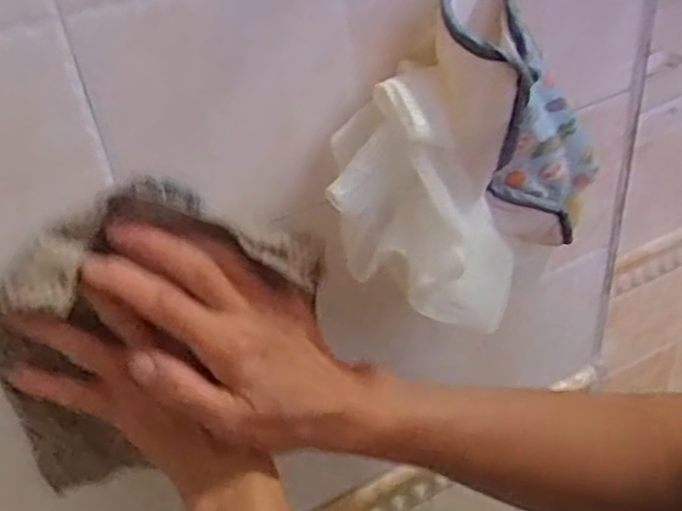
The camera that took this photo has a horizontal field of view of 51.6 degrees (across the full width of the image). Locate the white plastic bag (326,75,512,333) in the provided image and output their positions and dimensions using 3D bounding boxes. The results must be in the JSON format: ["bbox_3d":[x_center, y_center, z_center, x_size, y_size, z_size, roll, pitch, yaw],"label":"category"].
[{"bbox_3d":[0.048,-0.023,0.408,0.090,0.137,0.080,11,39,23],"label":"white plastic bag"}]

